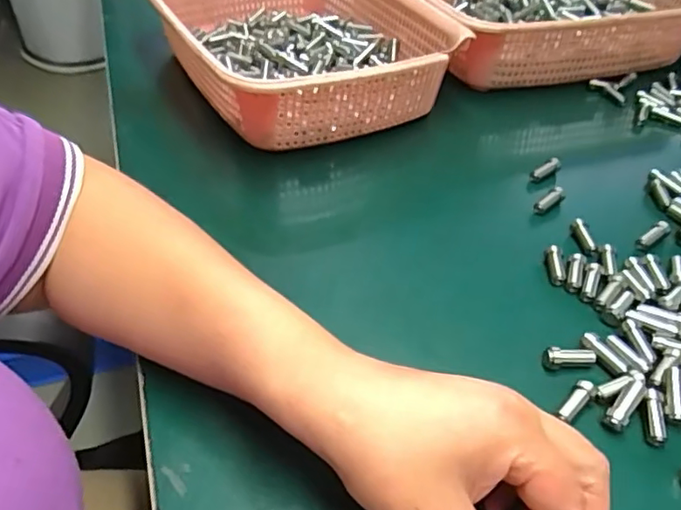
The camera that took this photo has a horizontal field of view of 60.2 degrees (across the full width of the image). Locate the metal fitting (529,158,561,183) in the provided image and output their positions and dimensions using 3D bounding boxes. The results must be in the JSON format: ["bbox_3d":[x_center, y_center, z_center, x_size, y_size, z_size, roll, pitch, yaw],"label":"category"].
[{"bbox_3d":[0.157,-0.065,0.447,0.029,0.011,0.008,-26,50,-28],"label":"metal fitting"}]

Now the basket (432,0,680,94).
[{"bbox_3d":[0.205,-0.257,0.604,0.297,0.065,0.232,-11,44,-13],"label":"basket"}]

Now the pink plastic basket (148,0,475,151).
[{"bbox_3d":[-0.042,-0.199,0.534,0.221,0.065,0.295,-18,46,-20],"label":"pink plastic basket"}]

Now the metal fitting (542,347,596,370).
[{"bbox_3d":[0.124,0.054,0.315,0.029,0.010,0.008,-4,43,-6],"label":"metal fitting"}]

